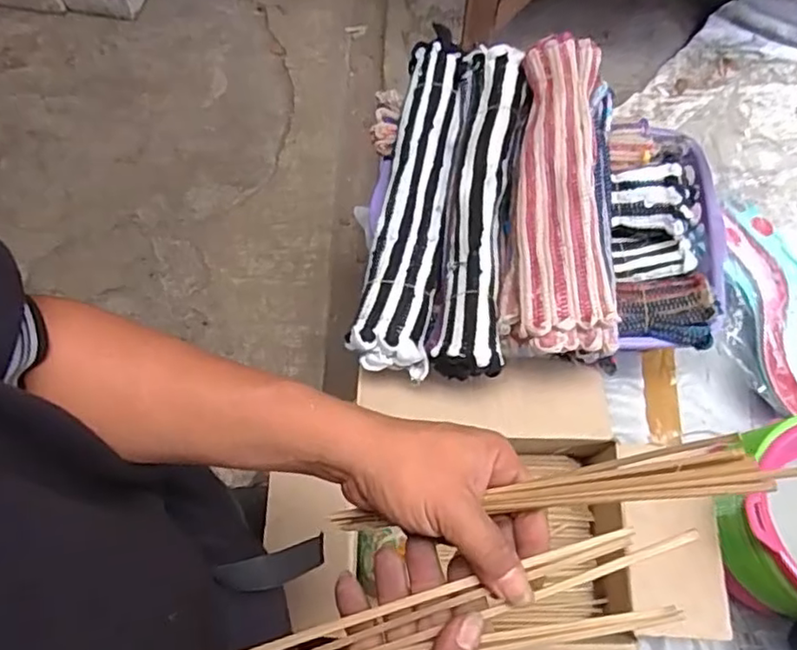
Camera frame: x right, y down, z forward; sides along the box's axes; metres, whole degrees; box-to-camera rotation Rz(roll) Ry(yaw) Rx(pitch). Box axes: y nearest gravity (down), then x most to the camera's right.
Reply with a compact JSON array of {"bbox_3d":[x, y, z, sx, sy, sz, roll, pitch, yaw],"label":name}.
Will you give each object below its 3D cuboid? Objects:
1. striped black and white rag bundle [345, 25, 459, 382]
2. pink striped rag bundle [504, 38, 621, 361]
[{"bbox_3d":[0.013,-0.153,0.741,0.084,0.072,0.423,6,69,3],"label":"striped black and white rag bundle"},{"bbox_3d":[0.180,-0.148,0.691,0.110,0.087,0.360,2,69,2],"label":"pink striped rag bundle"}]

